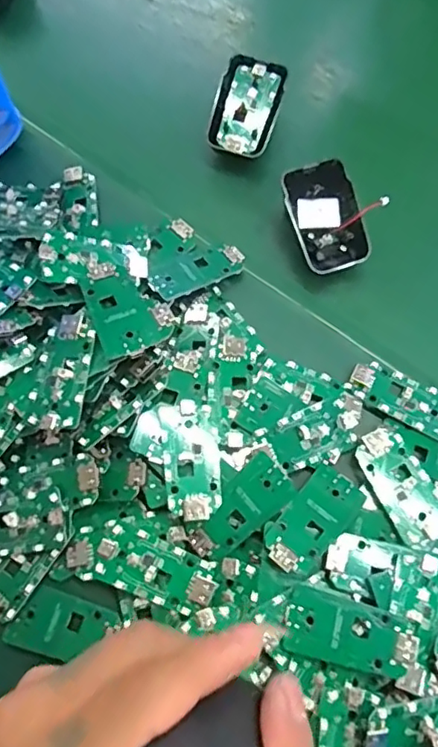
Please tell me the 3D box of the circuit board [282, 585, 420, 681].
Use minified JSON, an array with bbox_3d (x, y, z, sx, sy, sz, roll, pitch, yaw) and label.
[{"bbox_3d":[0.065,0.130,0.289,0.063,0.004,0.030,11,65,15],"label":"circuit board"}]

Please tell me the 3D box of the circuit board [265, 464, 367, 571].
[{"bbox_3d":[0.052,0.079,0.312,0.031,0.006,0.060,39,73,12],"label":"circuit board"}]

